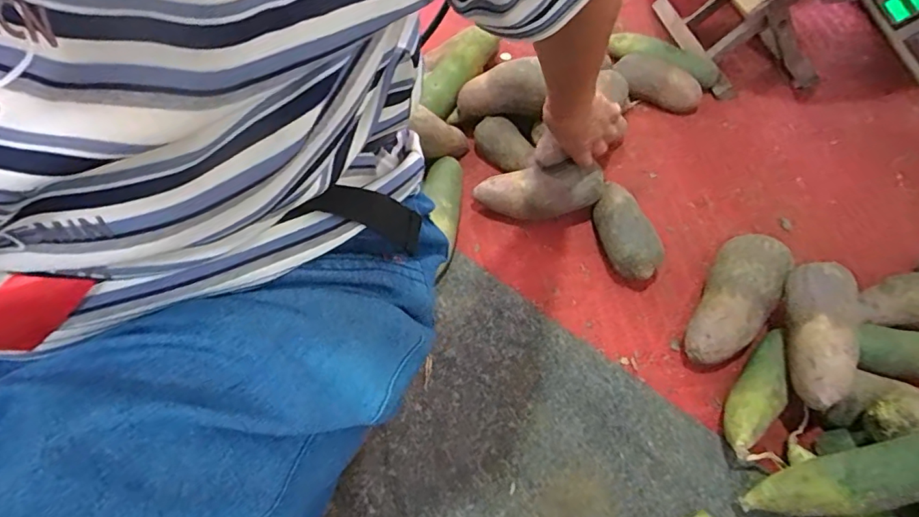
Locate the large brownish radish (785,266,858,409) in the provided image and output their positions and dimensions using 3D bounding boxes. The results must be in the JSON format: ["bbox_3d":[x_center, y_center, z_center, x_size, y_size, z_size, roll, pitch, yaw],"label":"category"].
[{"bbox_3d":[0.396,0.081,0.548,0.053,0.054,0.160,14,58,6],"label":"large brownish radish"}]

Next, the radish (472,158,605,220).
[{"bbox_3d":[0.108,-0.091,0.689,0.170,0.060,0.054,-4,57,9],"label":"radish"}]

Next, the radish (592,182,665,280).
[{"bbox_3d":[0.218,-0.032,0.679,0.057,0.078,0.138,-13,59,-10],"label":"radish"}]

